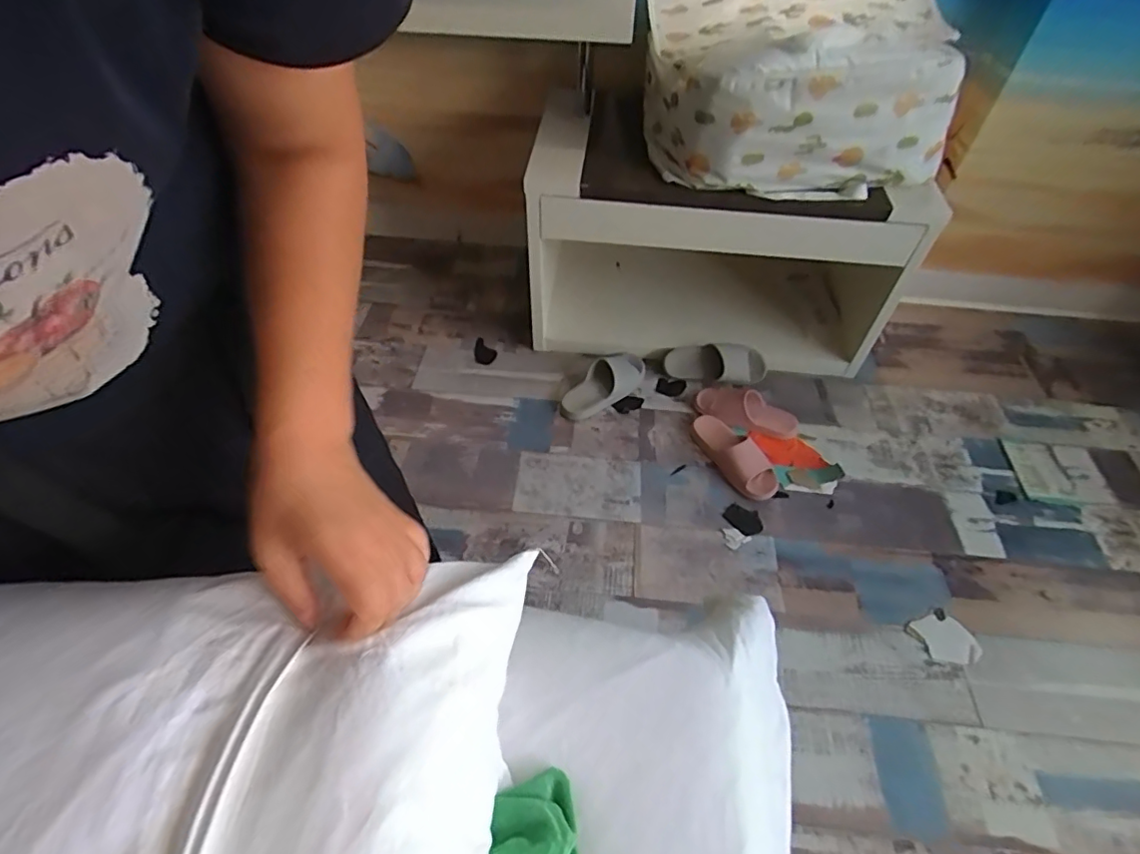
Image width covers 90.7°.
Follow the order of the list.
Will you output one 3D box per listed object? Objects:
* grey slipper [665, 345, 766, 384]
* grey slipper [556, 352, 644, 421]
[{"bbox_3d":[0.363,-0.155,1.412,0.248,0.072,0.085,0,49,-1],"label":"grey slipper"},{"bbox_3d":[0.077,-0.105,1.404,0.246,0.061,0.113,-30,56,-24],"label":"grey slipper"}]

